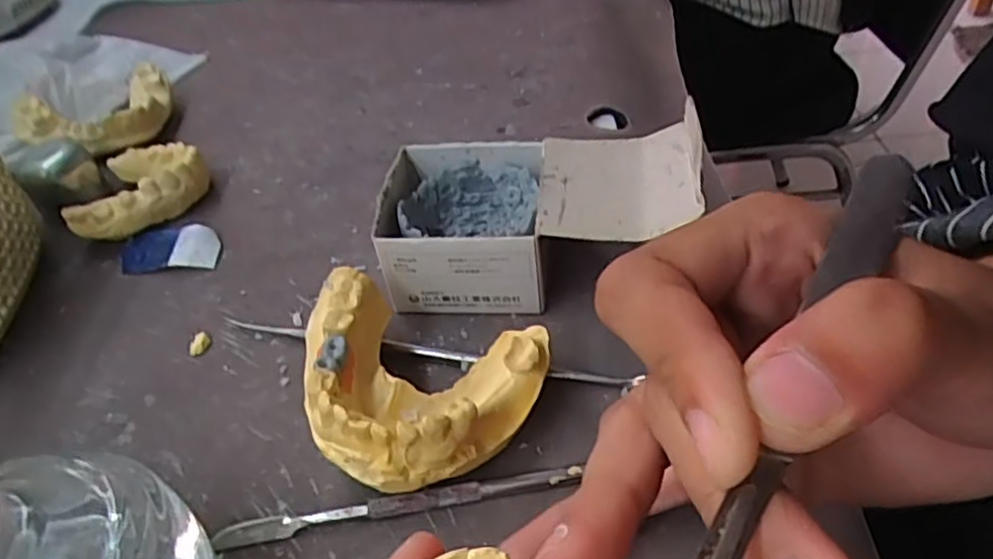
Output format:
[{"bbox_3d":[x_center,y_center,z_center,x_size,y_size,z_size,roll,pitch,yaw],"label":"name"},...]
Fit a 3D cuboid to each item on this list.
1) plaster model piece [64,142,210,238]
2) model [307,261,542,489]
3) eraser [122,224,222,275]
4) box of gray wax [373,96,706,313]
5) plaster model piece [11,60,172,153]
[{"bbox_3d":[-0.157,-0.041,0.297,0.057,0.020,0.052,-26,48,-19],"label":"plaster model piece"},{"bbox_3d":[-0.027,0.032,0.194,0.071,0.037,0.060,10,47,17],"label":"model"},{"bbox_3d":[-0.132,-0.012,0.275,0.040,0.007,0.020,-5,44,2],"label":"eraser"},{"bbox_3d":[0.014,-0.021,0.240,0.104,0.039,0.058,-1,45,6],"label":"box of gray wax"},{"bbox_3d":[-0.193,-0.080,0.334,0.071,0.026,0.048,-34,51,-25],"label":"plaster model piece"}]

